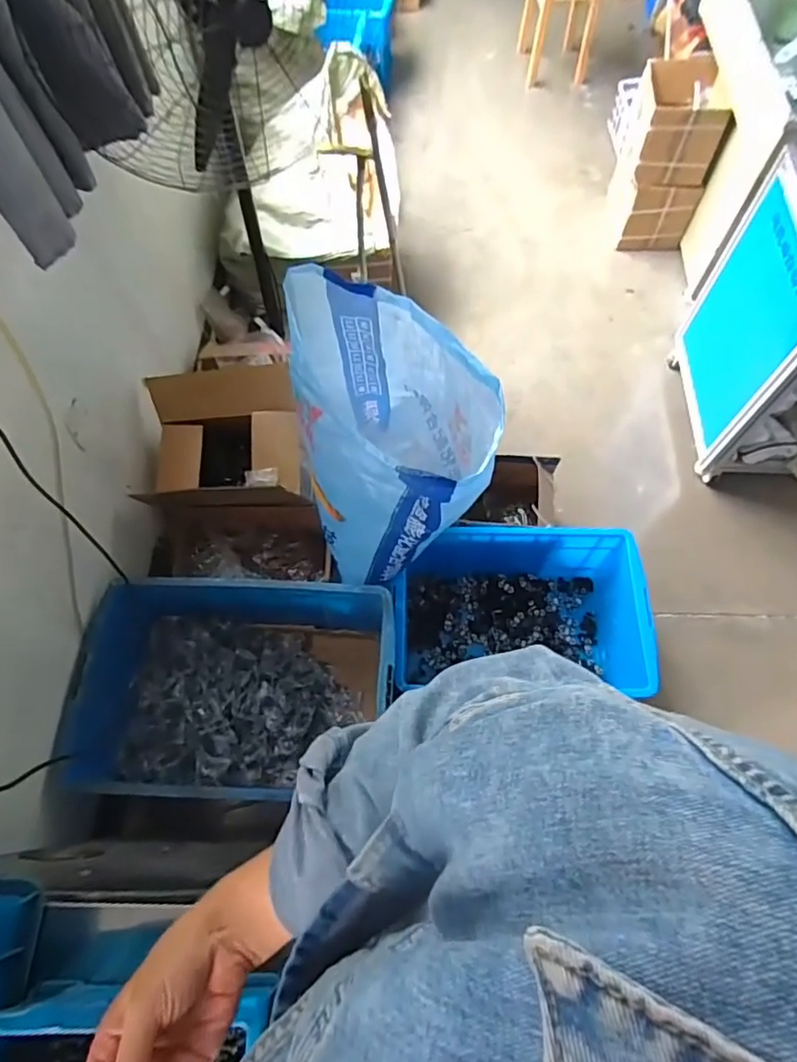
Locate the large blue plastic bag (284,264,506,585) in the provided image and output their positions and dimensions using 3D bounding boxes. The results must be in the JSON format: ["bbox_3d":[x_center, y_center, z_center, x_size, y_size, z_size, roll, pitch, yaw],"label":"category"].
[{"bbox_3d":[-0.033,-0.192,1.124,0.331,0.522,0.476,-19,66,-7],"label":"large blue plastic bag"}]

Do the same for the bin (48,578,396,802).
[{"bbox_3d":[-0.328,0.355,1.287,0.636,0.368,0.446,-1,65,1],"label":"bin"}]

